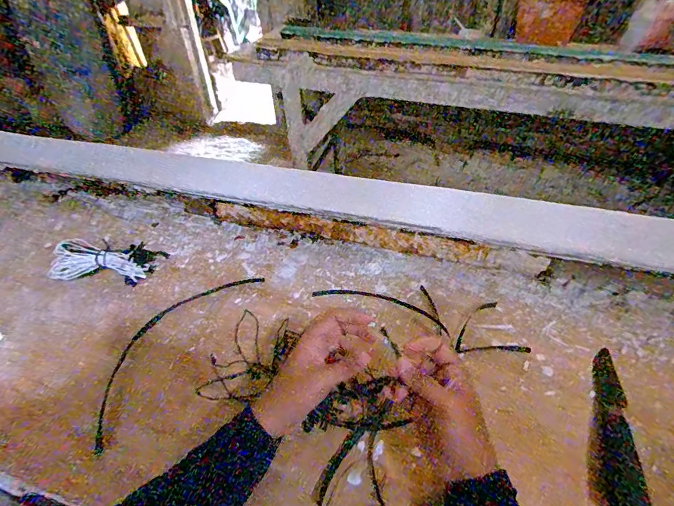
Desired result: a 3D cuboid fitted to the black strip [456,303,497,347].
[{"bbox_3d":[0.184,0.094,0.527,0.018,0.004,0.111,30,51,31],"label":"black strip"}]

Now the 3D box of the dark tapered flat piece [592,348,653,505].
[{"bbox_3d":[0.303,0.184,0.425,0.039,0.008,0.189,14,44,17],"label":"dark tapered flat piece"}]

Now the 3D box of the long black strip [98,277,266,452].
[{"bbox_3d":[-0.224,0.109,0.522,0.093,0.011,0.287,20,46,23],"label":"long black strip"}]

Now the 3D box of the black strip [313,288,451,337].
[{"bbox_3d":[0.064,0.074,0.562,0.197,0.009,0.047,14,44,17],"label":"black strip"}]

